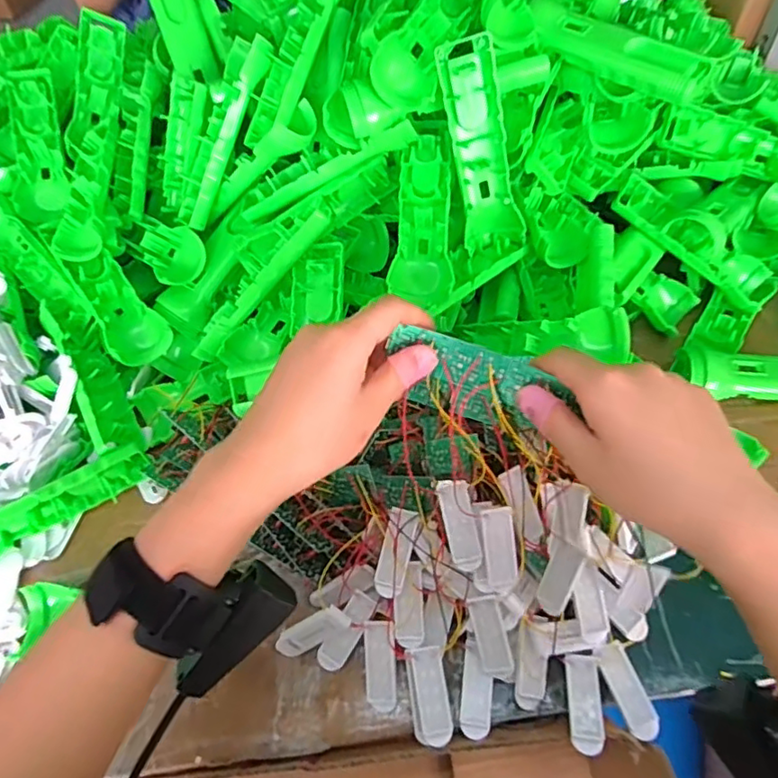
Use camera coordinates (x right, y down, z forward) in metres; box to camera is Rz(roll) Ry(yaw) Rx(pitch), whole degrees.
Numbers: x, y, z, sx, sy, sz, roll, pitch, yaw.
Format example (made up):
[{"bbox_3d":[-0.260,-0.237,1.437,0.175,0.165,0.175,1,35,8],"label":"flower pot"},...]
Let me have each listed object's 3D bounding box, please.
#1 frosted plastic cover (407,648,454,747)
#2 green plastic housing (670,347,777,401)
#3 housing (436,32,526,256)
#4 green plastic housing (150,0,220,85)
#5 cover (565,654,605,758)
[{"bbox_3d":[0.027,0.203,0.386,0.025,0.008,0.056,-7,69,-1],"label":"frosted plastic cover"},{"bbox_3d":[0.330,-0.010,0.494,0.164,0.045,0.043,1,55,5],"label":"green plastic housing"},{"bbox_3d":[0.072,-0.188,0.466,0.040,0.159,0.032,-27,34,-15],"label":"housing"},{"bbox_3d":[-0.203,-0.356,0.565,0.041,0.115,0.019,-26,17,-14],"label":"green plastic housing"},{"bbox_3d":[0.130,0.205,0.381,0.023,0.014,0.059,3,55,6],"label":"cover"}]

